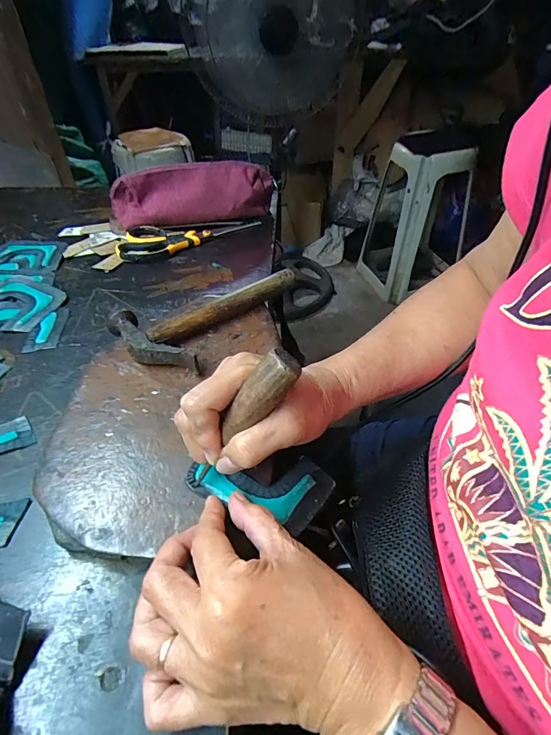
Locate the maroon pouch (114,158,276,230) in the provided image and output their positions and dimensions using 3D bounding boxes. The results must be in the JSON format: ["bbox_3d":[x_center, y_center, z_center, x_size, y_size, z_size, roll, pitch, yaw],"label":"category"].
[{"bbox_3d":[-0.116,-0.251,0.586,0.228,0.080,0.045,-13,47,-12],"label":"maroon pouch"}]

